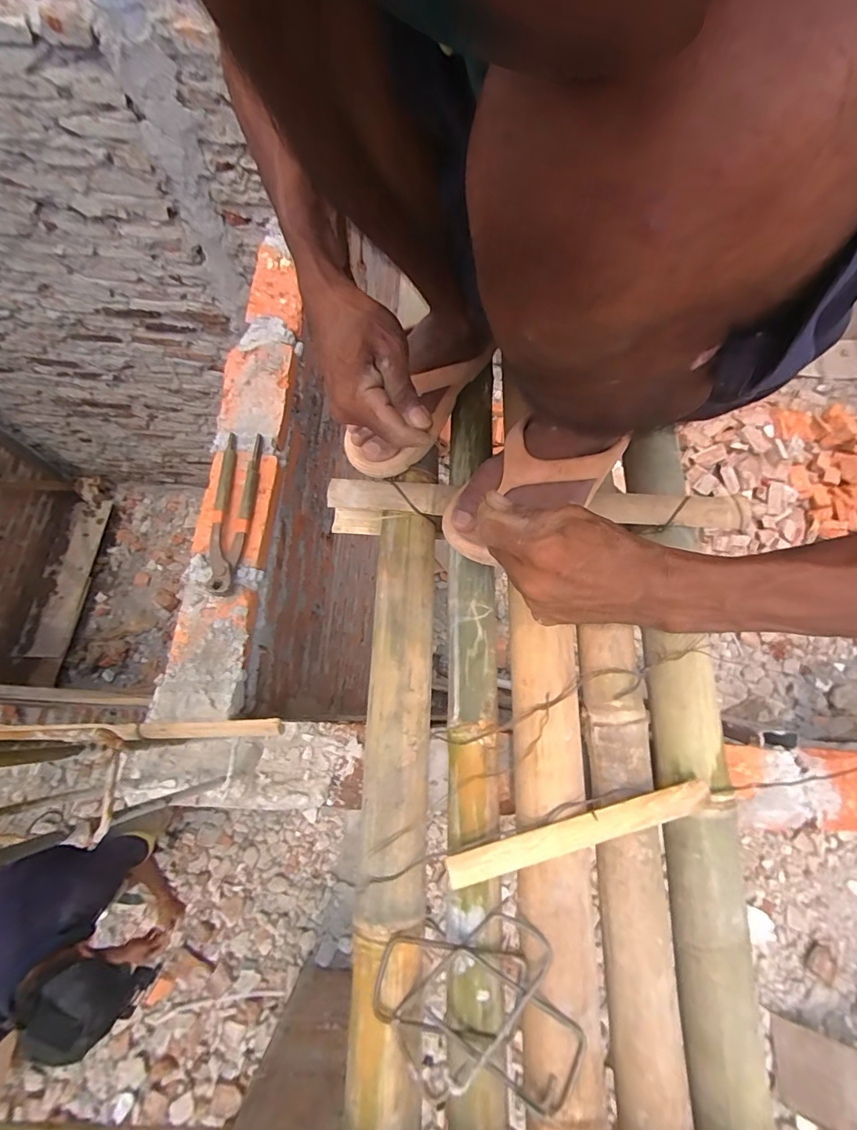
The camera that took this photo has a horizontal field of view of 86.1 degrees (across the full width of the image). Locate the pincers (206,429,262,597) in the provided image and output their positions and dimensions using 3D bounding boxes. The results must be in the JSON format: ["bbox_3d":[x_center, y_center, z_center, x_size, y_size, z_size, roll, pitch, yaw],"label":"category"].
[{"bbox_3d":[-0.246,-0.071,0.574,0.048,0.021,0.214,0,71,-2],"label":"pincers"}]

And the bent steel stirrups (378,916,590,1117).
[{"bbox_3d":[0.038,0.343,0.359,0.158,0.031,0.112,7,62,3],"label":"bent steel stirrups"}]

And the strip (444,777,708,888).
[{"bbox_3d":[0.131,0.230,0.396,0.234,0.008,0.025,-14,72,-6],"label":"strip"}]

